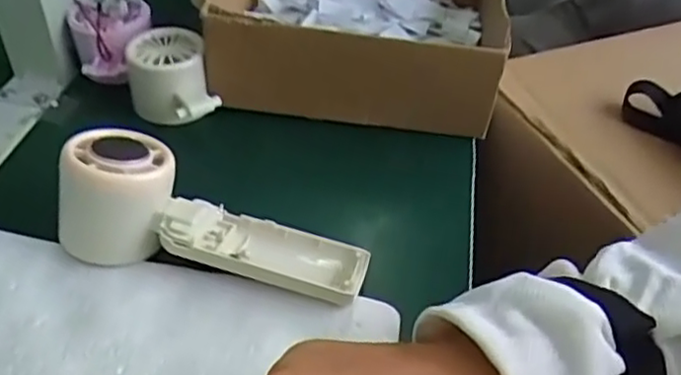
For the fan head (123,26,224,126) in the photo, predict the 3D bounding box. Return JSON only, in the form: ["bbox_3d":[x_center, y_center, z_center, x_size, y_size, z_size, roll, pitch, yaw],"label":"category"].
[{"bbox_3d":[-0.117,-0.072,0.455,0.051,0.046,0.068,-14,46,-19],"label":"fan head"}]

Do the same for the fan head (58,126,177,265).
[{"bbox_3d":[-0.119,0.003,0.354,0.056,0.059,0.059,19,31,-1],"label":"fan head"}]

